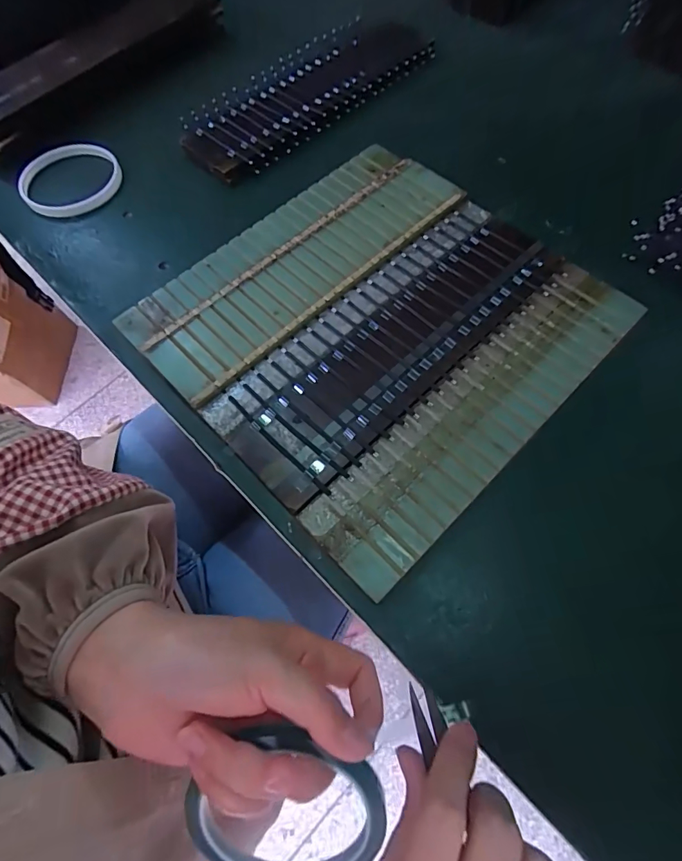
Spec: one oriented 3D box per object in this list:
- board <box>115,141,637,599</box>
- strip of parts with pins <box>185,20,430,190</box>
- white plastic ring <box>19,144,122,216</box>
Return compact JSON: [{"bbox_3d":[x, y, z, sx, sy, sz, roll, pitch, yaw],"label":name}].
[{"bbox_3d":[0.023,-0.078,0.301,0.261,0.008,0.263,-42,73,-14],"label":"board"},{"bbox_3d":[-0.034,-0.322,0.411,0.254,0.014,0.109,-42,73,-14],"label":"strip of parts with pins"},{"bbox_3d":[-0.233,-0.217,0.375,0.082,0.011,0.078,-1,68,1],"label":"white plastic ring"}]

